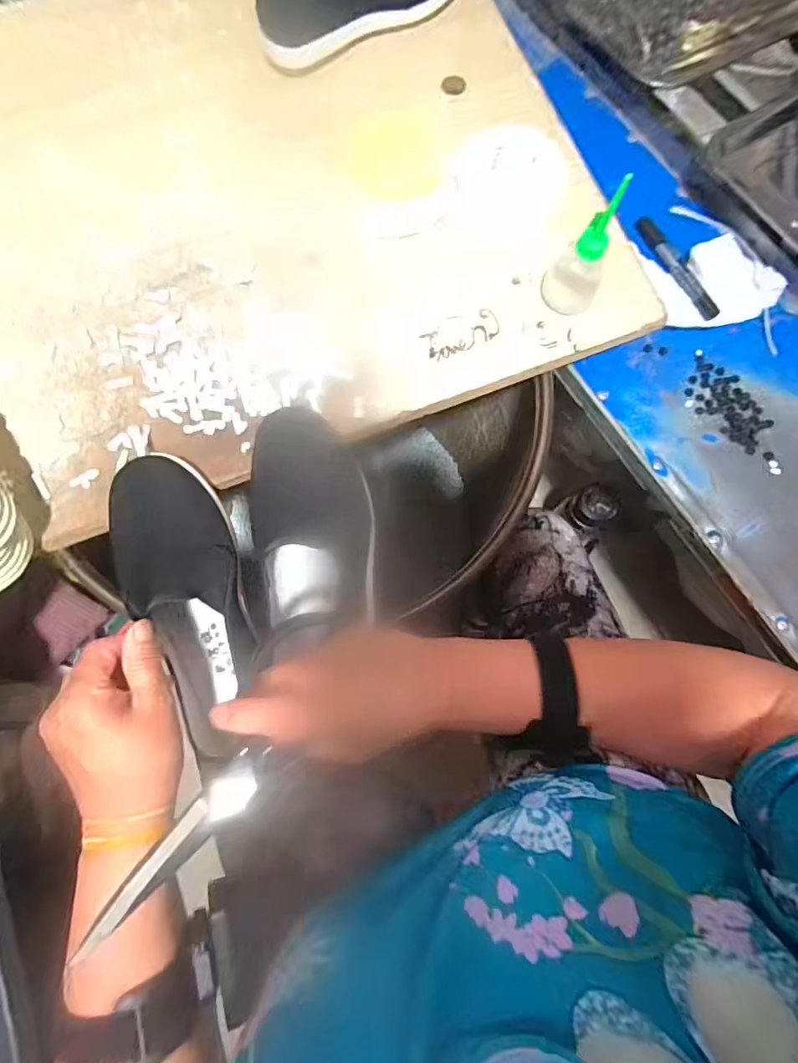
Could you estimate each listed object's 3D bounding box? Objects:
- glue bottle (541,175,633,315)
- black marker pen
[{"bbox_3d":[0.155,-0.234,0.401,0.048,0.105,0.041,22,77,6],"label":"glue bottle"},{"bbox_3d":[0.291,-0.279,0.514,0.018,0.013,0.134,-27,77,-6],"label":"black marker pen"}]

